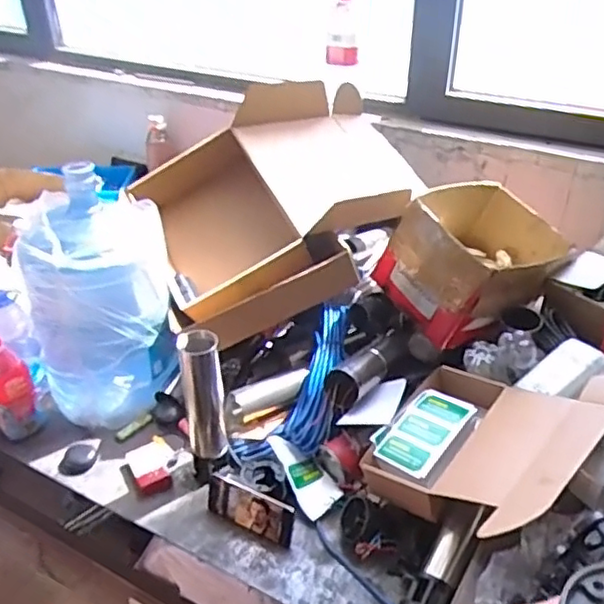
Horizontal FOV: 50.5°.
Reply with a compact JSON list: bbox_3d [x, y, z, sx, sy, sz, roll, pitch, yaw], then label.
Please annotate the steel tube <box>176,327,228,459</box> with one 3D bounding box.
[{"bbox_3d":[-0.166,0.162,1.085,0.065,0.237,0.053,-5,36,-6],"label":"steel tube"}]

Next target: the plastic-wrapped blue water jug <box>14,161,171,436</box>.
[{"bbox_3d":[-0.386,-0.008,1.225,0.273,0.440,0.241,-10,37,-13],"label":"plastic-wrapped blue water jug"}]

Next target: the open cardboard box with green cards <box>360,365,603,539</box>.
[{"bbox_3d":[0.287,0.211,0.993,0.343,0.070,0.329,-37,23,-31],"label":"open cardboard box with green cards"}]

